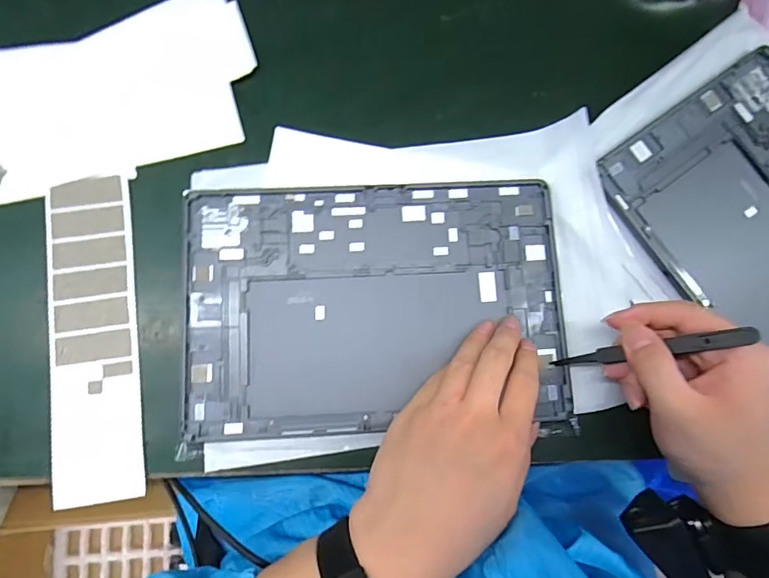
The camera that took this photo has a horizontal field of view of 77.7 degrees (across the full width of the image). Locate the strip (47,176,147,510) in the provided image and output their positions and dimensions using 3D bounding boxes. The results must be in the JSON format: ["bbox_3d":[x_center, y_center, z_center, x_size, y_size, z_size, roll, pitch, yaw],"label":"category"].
[{"bbox_3d":[-0.194,0.029,0.321,0.055,0.004,0.214,-8,80,-4],"label":"strip"}]

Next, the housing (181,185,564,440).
[{"bbox_3d":[-0.006,0.009,0.327,0.252,0.011,0.166,-3,81,-1],"label":"housing"}]

